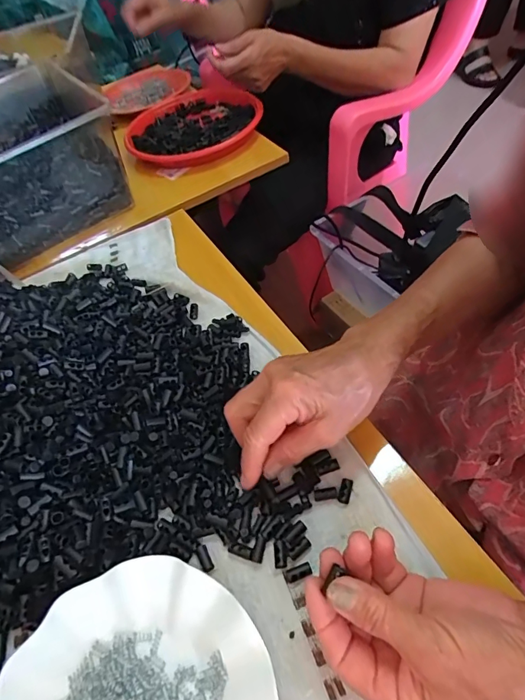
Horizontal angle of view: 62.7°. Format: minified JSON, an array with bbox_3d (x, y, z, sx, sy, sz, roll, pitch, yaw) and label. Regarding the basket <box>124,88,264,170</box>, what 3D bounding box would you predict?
[{"bbox_3d":[-0.126,-0.407,0.787,0.246,0.039,0.257,-6,51,7],"label":"basket"}]

